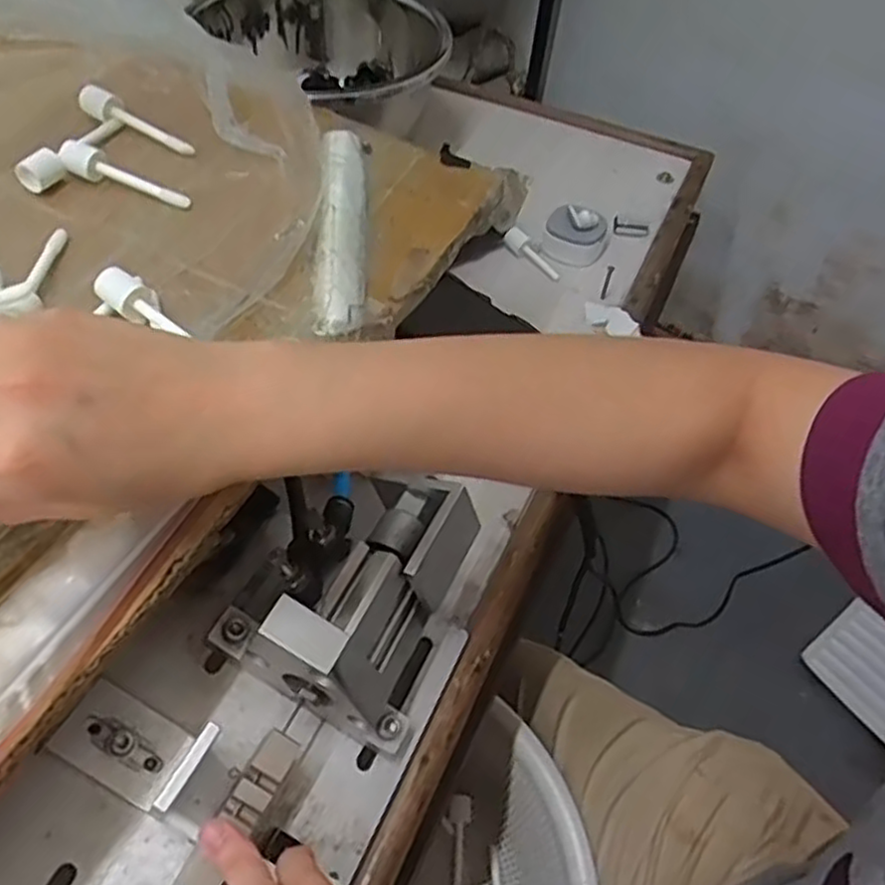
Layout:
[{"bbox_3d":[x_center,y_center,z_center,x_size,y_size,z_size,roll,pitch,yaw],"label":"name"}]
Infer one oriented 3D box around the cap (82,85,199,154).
[{"bbox_3d":[-0.195,-0.205,0.466,0.080,0.022,0.018,27,54,16],"label":"cap"}]

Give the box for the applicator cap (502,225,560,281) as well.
[{"bbox_3d":[0.084,-0.172,0.675,0.064,0.012,0.016,42,58,4],"label":"applicator cap"}]

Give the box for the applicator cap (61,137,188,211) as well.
[{"bbox_3d":[-0.189,-0.159,0.438,0.081,0.022,0.017,18,52,9],"label":"applicator cap"}]

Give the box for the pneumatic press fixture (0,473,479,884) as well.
[{"bbox_3d":[-0.113,0.160,0.309,0.137,0.100,0.359,26,50,15],"label":"pneumatic press fixture"}]

